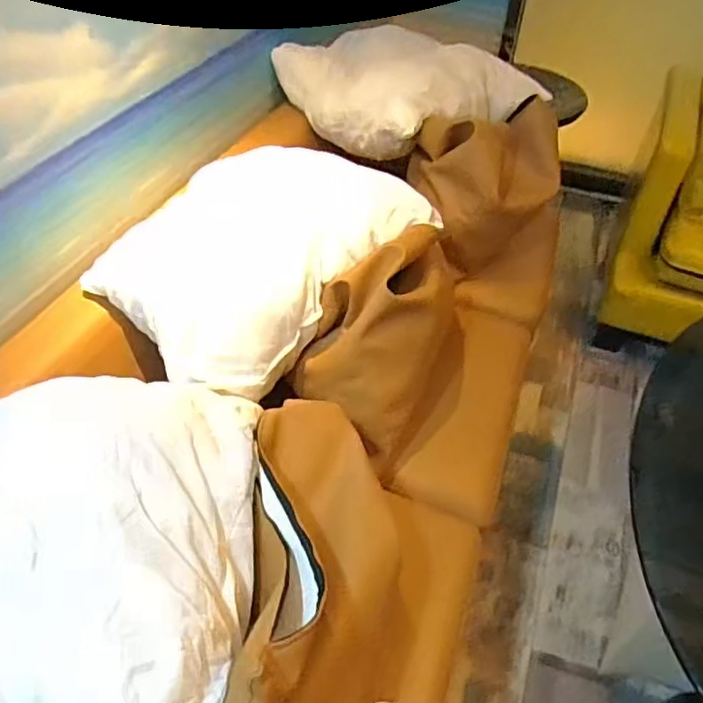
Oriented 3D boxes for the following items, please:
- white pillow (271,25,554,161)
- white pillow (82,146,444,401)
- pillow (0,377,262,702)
[{"bbox_3d":[0.103,-0.697,1.606,0.348,0.196,0.639,-31,54,-30],"label":"white pillow"},{"bbox_3d":[-0.161,-0.193,1.154,0.376,0.204,0.544,33,52,27],"label":"white pillow"},{"bbox_3d":[-0.348,0.186,0.701,0.453,0.161,0.534,1,45,-2],"label":"pillow"}]

